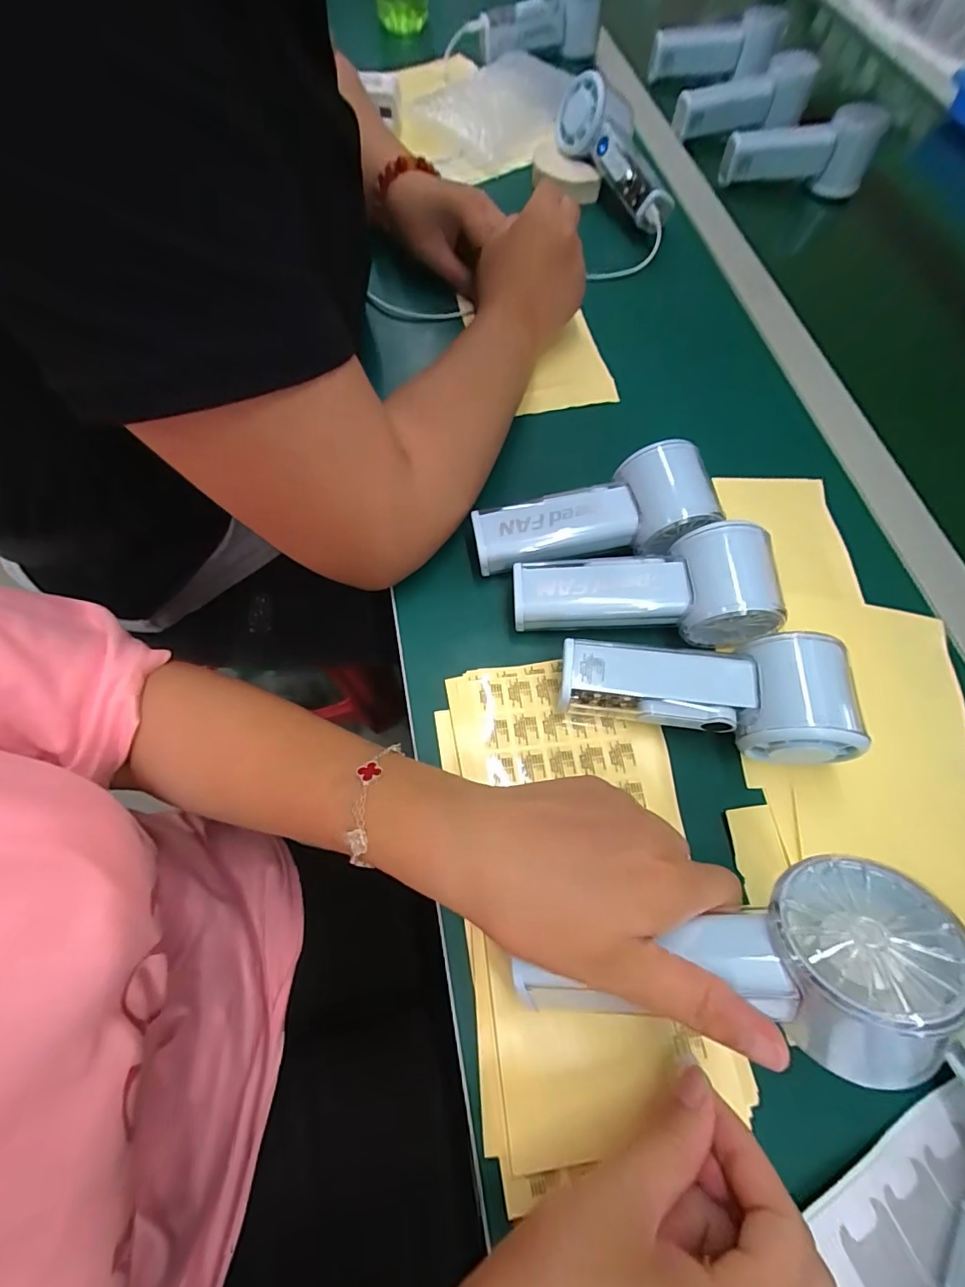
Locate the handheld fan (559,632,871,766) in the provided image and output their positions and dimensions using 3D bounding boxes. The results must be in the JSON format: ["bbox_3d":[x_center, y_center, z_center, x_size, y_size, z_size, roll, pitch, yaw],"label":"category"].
[{"bbox_3d":[0.116,0.029,0.264,0.146,0.057,0.065,7,67,0],"label":"handheld fan"}]

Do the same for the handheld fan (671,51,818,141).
[{"bbox_3d":[0.284,-0.604,0.544,0.145,0.063,0.044,-3,67,-3],"label":"handheld fan"}]

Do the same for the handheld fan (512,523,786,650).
[{"bbox_3d":[0.093,-0.033,0.290,0.149,0.052,0.059,3,67,-2],"label":"handheld fan"}]

